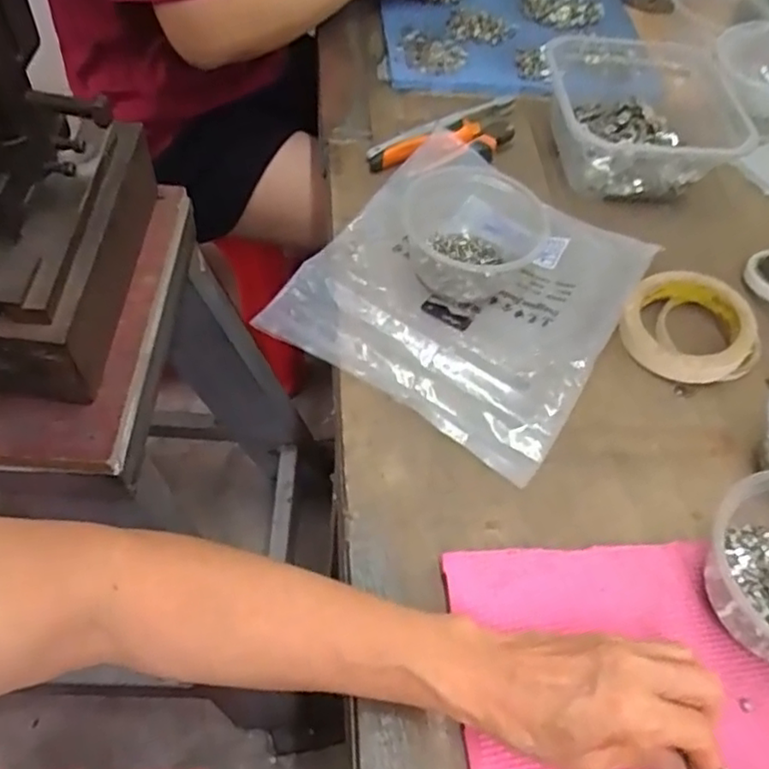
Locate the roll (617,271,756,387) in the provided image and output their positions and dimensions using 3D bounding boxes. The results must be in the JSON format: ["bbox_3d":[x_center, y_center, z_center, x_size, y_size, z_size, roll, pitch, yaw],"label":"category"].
[{"bbox_3d":[0.243,-0.047,0.540,0.093,0.031,0.102,3,56,-5],"label":"roll"}]

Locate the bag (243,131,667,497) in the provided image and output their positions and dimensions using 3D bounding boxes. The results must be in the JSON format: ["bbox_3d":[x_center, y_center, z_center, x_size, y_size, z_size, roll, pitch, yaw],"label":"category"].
[{"bbox_3d":[0.068,-0.085,0.541,0.233,0.031,0.251,32,58,14],"label":"bag"}]

